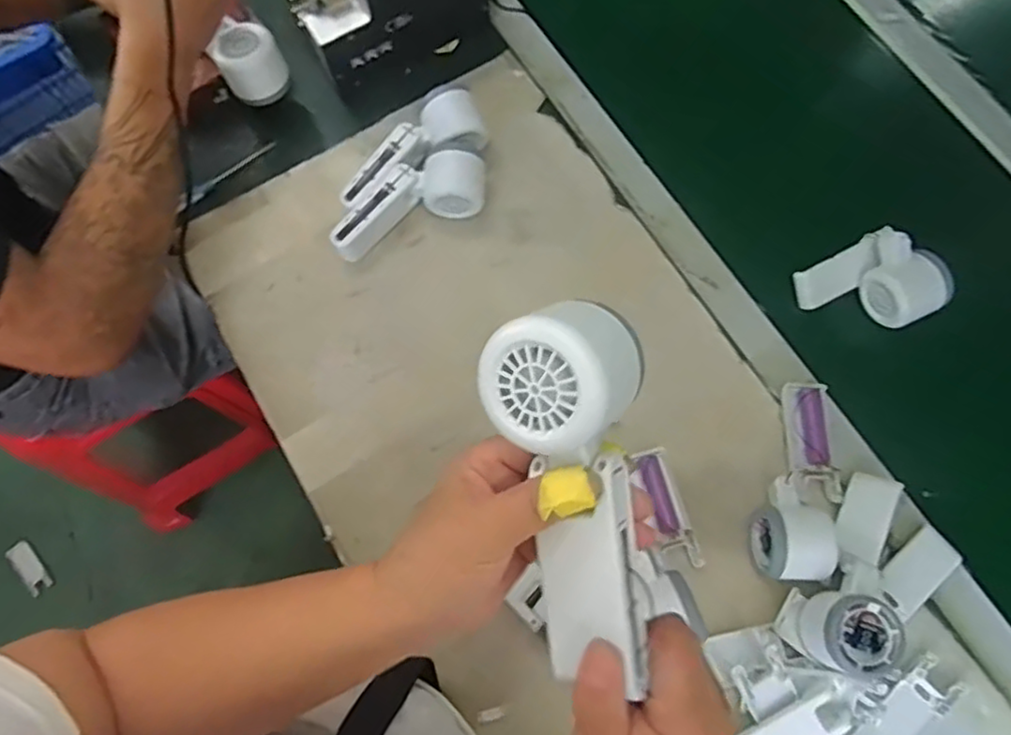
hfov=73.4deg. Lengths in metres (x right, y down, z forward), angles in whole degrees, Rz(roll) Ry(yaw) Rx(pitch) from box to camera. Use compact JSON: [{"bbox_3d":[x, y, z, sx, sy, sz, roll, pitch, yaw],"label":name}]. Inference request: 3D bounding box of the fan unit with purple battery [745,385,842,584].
[{"bbox_3d":[0.258,0.096,0.578,0.068,0.044,0.177,19,74,5],"label":"fan unit with purple battery"}]

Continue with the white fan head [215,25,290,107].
[{"bbox_3d":[-0.246,-0.295,0.661,0.057,0.047,0.055,-31,76,-9],"label":"white fan head"}]

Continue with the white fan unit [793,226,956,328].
[{"bbox_3d":[0.335,-0.073,0.622,0.094,0.065,0.087,-25,75,-7],"label":"white fan unit"}]

